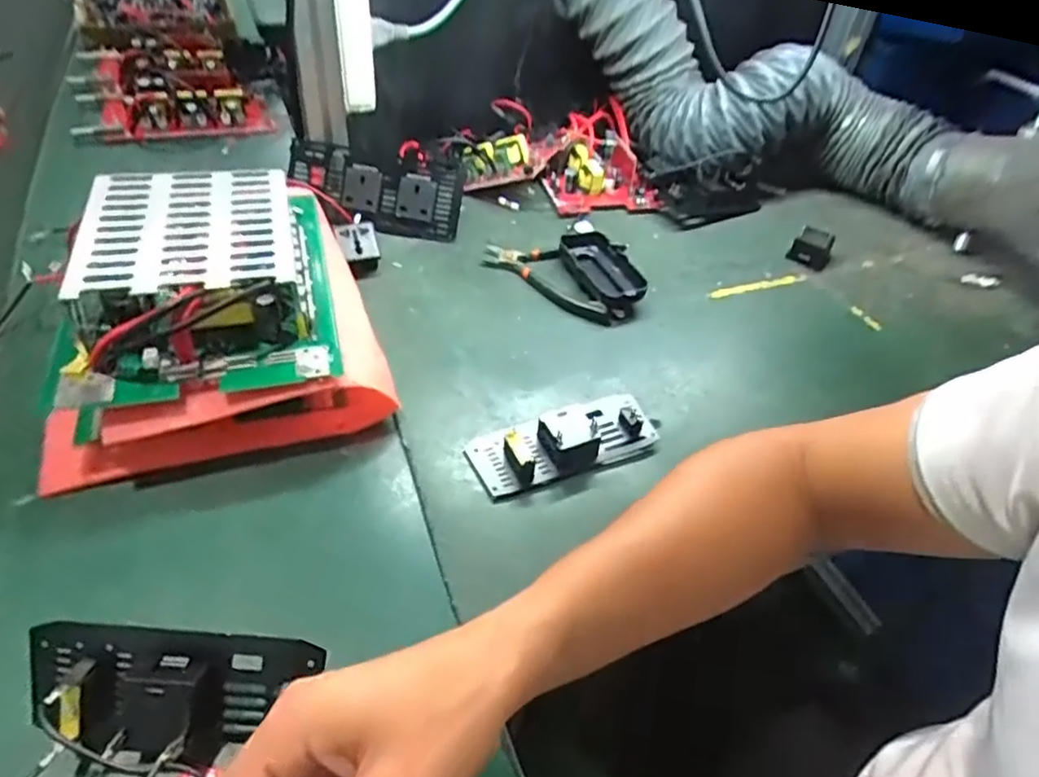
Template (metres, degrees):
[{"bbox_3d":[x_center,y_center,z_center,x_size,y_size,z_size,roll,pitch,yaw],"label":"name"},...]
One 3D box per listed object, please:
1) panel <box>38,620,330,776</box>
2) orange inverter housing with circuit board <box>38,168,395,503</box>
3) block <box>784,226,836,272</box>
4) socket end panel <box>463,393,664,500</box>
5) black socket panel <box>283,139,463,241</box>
[{"bbox_3d":[-0.172,0.148,0.313,0.135,0.033,0.054,6,74,-3],"label":"panel"},{"bbox_3d":[-0.238,-0.072,0.491,0.230,0.117,0.240,-12,47,-18],"label":"orange inverter housing with circuit board"},{"bbox_3d":[0.321,-0.154,0.700,0.040,0.029,0.042,27,47,21],"label":"block"},{"bbox_3d":[0.038,0.035,0.482,0.148,0.029,0.058,-13,47,-19],"label":"socket end panel"},{"bbox_3d":[-0.153,-0.210,0.683,0.185,0.075,0.028,13,9,2],"label":"black socket panel"}]

